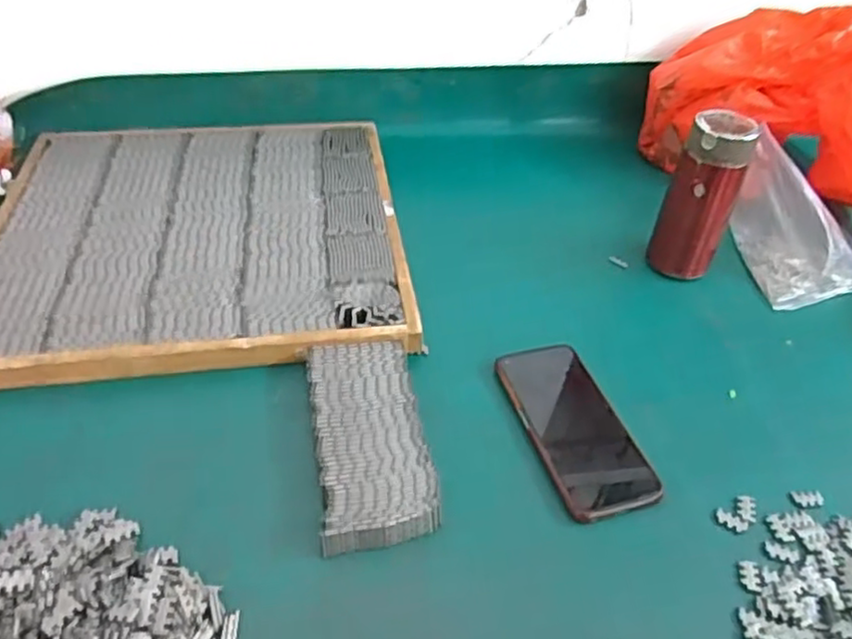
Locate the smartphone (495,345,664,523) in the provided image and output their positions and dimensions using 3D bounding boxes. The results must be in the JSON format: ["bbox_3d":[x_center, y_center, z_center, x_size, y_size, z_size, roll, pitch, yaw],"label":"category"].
[{"bbox_3d":[0.119,0.083,0.550,0.076,0.013,0.161,-10,47,-14],"label":"smartphone"}]

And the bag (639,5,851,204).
[{"bbox_3d":[0.431,-0.247,0.799,0.325,0.185,0.172,34,52,28],"label":"bag"}]

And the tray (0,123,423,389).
[{"bbox_3d":[-0.229,-0.097,0.693,0.395,0.022,0.388,-4,46,-9],"label":"tray"}]

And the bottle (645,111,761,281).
[{"bbox_3d":[0.274,-0.119,0.682,0.063,0.162,0.050,23,44,20],"label":"bottle"}]

